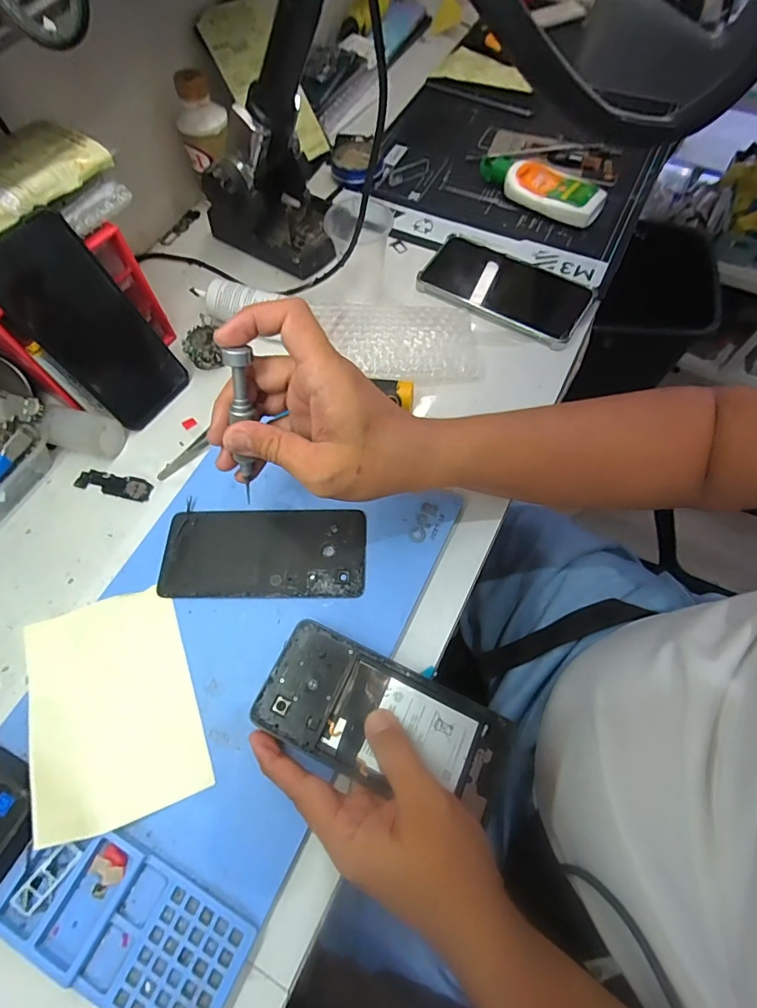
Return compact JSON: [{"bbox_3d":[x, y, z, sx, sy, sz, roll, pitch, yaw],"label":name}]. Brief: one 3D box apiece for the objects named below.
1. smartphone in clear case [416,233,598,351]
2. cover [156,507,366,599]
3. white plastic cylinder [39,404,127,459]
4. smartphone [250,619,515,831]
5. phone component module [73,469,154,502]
[{"bbox_3d":[0.132,-0.224,0.492,0.168,0.018,0.090,31,71,15],"label":"smartphone in clear case"},{"bbox_3d":[-0.091,0.038,0.376,0.158,0.004,0.073,0,65,3],"label":"cover"},{"bbox_3d":[-0.261,-0.063,0.424,0.066,0.034,0.037,17,68,9],"label":"white plastic cylinder"},{"bbox_3d":[0.004,0.139,0.311,0.160,0.006,0.075,18,68,7],"label":"smartphone"},{"bbox_3d":[-0.234,-0.018,0.420,0.072,0.004,0.020,13,67,7],"label":"phone component module"}]

